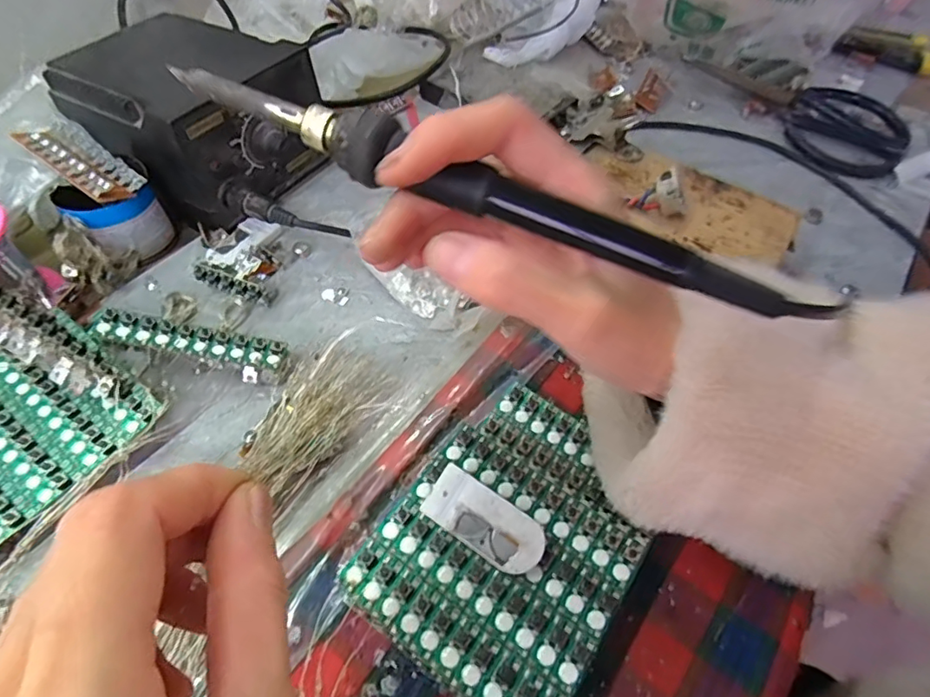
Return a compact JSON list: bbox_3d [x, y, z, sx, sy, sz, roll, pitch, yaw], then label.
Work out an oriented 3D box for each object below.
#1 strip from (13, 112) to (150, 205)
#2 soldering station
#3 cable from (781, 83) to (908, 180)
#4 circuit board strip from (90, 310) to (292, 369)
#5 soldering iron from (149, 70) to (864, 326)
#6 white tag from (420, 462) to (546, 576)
[{"bbox_3d":[-0.239,-0.118,0.333,0.096,0.012,0.035,34,61,20],"label":"strip"},{"bbox_3d":[-0.186,-0.161,0.370,0.147,0.079,0.114,28,59,16],"label":"soldering station"},{"bbox_3d":[0.322,-0.185,0.458,0.094,0.020,0.113,32,60,19],"label":"cable"},{"bbox_3d":[-0.144,-0.005,0.285,0.094,0.004,0.016,12,55,-10],"label":"circuit board strip"},{"bbox_3d":[0.007,-0.049,0.166,0.209,0.016,0.017,22,57,4],"label":"soldering iron"},{"bbox_3d":[0.008,0.071,0.220,0.050,0.006,0.024,32,82,15],"label":"white tag"}]

